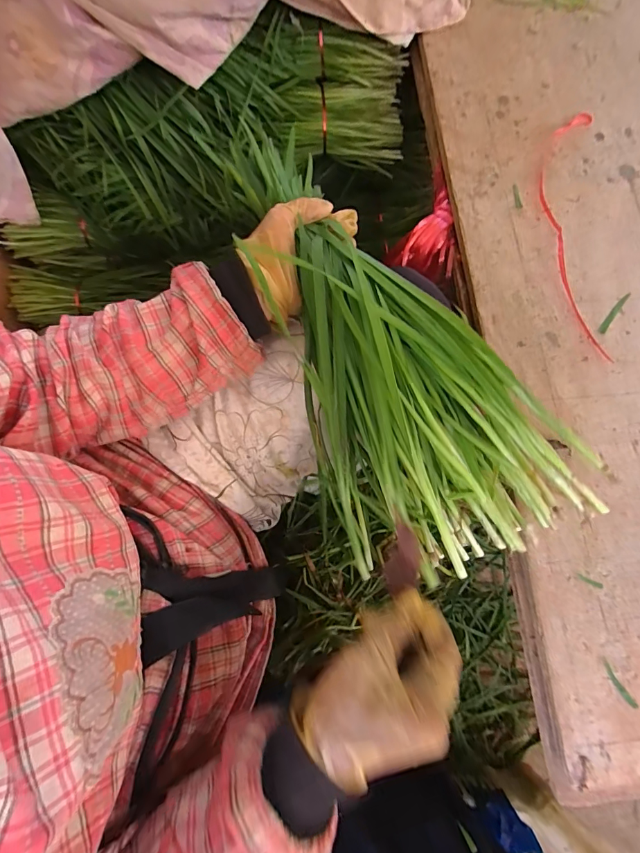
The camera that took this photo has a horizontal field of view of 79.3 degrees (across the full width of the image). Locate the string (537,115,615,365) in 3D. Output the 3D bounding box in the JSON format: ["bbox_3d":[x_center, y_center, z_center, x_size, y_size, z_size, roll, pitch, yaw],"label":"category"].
[{"bbox_3d":[0.267,-0.213,0.410,0.061,0.008,0.296,5,77,0],"label":"string"}]

